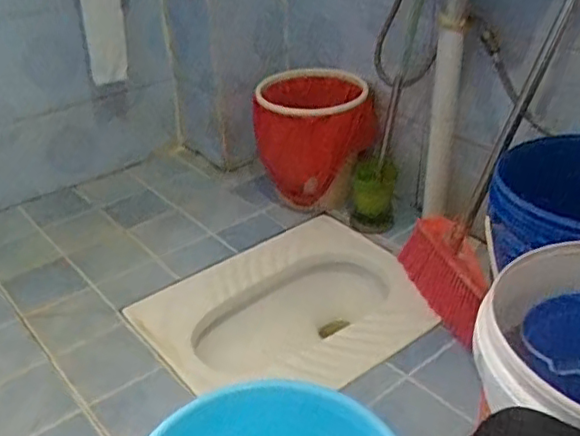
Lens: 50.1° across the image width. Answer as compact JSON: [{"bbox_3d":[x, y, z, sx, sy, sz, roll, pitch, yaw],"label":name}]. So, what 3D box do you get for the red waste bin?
[{"bbox_3d":[0.054,-0.190,1.475,0.276,0.247,0.228,-1,33,2],"label":"red waste bin"}]

